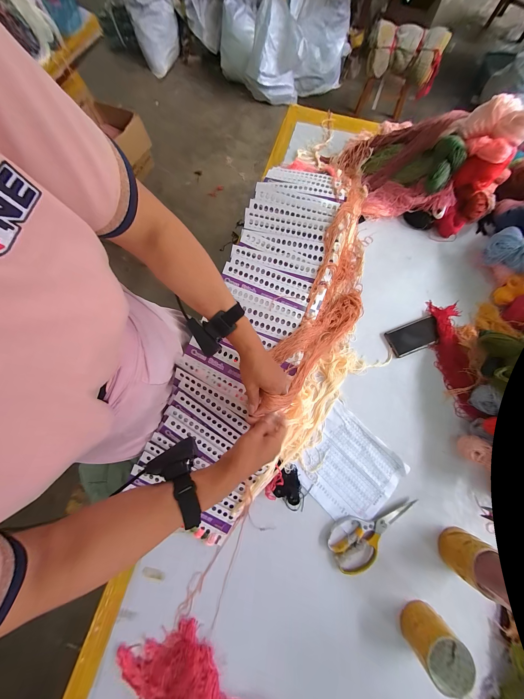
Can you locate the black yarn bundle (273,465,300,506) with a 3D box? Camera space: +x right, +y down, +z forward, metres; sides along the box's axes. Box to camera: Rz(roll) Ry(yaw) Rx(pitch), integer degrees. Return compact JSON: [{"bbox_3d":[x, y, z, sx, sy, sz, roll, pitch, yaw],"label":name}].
[{"bbox_3d":[0.066,0.309,0.516,0.060,0.023,0.075,23,77,5],"label":"black yarn bundle"}]

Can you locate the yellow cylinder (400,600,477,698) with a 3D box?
[{"bbox_3d":[0.325,0.555,0.429,0.083,0.069,0.092,-40,79,-10],"label":"yellow cylinder"}]

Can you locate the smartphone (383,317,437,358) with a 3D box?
[{"bbox_3d":[0.413,-0.036,0.611,0.141,0.014,0.075,-20,77,-5],"label":"smartphone"}]

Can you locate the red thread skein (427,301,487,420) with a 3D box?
[{"bbox_3d":[0.497,0.017,0.587,0.084,0.031,0.300,6,76,1],"label":"red thread skein"}]

